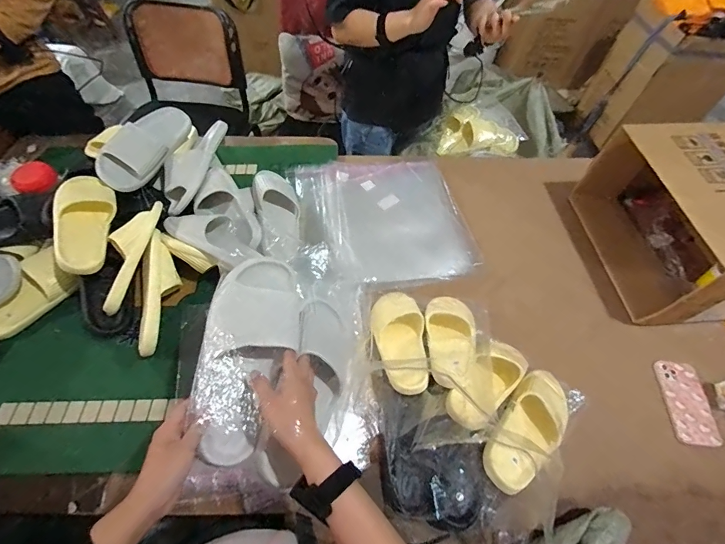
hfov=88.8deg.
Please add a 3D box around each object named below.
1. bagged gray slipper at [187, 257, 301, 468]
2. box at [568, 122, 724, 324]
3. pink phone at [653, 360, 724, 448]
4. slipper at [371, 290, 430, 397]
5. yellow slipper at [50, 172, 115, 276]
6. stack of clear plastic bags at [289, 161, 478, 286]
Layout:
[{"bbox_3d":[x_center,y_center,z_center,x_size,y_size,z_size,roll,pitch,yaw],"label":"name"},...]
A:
[{"bbox_3d":[-0.155,0.112,0.517,0.115,0.081,0.275,8,63,2],"label":"bagged gray slipper"},{"bbox_3d":[0.722,-0.108,0.836,0.251,0.260,0.400,-5,58,-6],"label":"box"},{"bbox_3d":[0.648,0.259,0.742,0.088,0.015,0.160,6,59,8],"label":"pink phone"},{"bbox_3d":[0.071,0.131,0.759,0.105,0.057,0.239,-1,57,-4],"label":"slipper"},{"bbox_3d":[-0.591,-0.108,0.778,0.099,0.069,0.240,-7,71,-8],"label":"yellow slipper"},{"bbox_3d":[0.048,-0.154,0.953,0.390,0.023,0.414,-12,59,-11],"label":"stack of clear plastic bags"}]

